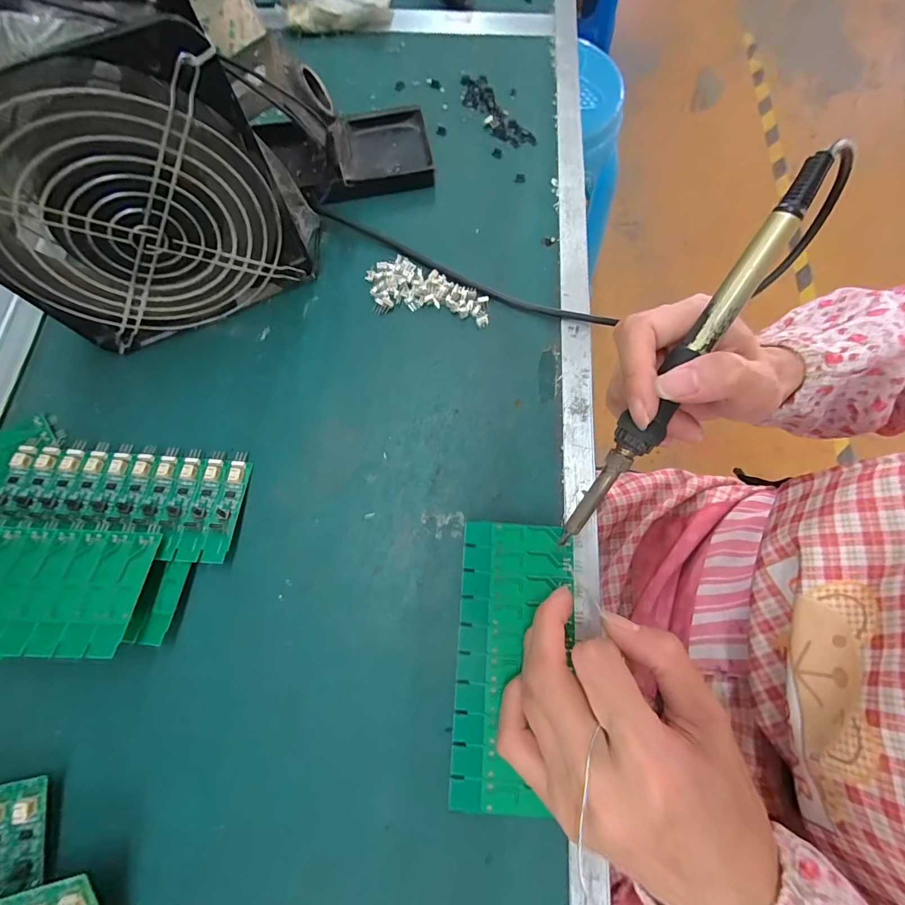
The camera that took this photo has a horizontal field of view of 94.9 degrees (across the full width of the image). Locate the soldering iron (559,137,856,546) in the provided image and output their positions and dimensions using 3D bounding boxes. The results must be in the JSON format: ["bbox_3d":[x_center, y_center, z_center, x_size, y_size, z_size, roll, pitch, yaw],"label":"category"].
[{"bbox_3d":[0.107,-0.036,0.193,0.019,0.013,0.201,32,108,9],"label":"soldering iron"}]

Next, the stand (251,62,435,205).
[{"bbox_3d":[-0.073,-0.238,0.302,0.109,0.064,0.080,-13,73,-4],"label":"stand"}]

